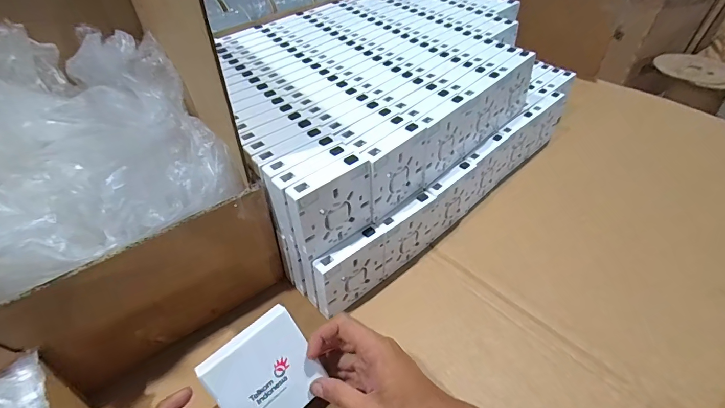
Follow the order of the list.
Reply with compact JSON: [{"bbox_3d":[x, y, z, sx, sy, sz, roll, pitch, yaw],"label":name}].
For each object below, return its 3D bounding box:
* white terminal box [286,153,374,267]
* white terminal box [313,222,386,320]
[{"bbox_3d":[-0.029,0.004,0.388,0.086,0.085,0.023,-31,51,-28],"label":"white terminal box"},{"bbox_3d":[-0.011,0.077,0.436,0.088,0.083,0.024,-30,51,-27],"label":"white terminal box"}]

